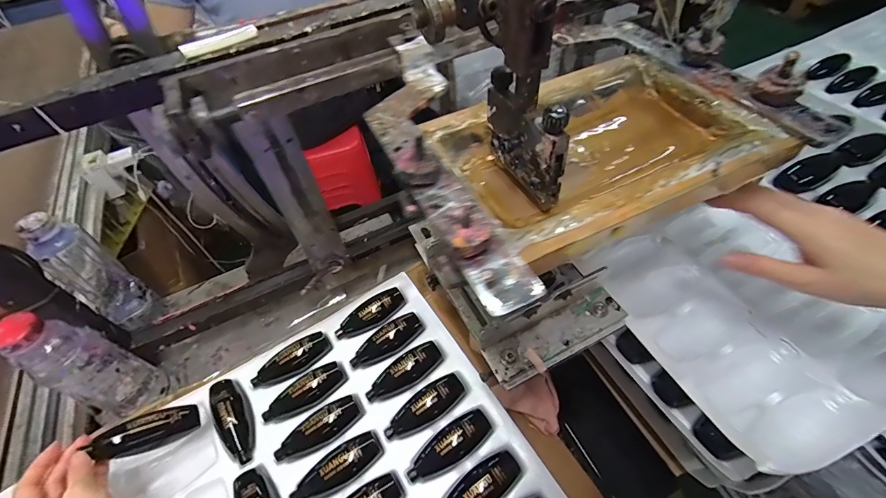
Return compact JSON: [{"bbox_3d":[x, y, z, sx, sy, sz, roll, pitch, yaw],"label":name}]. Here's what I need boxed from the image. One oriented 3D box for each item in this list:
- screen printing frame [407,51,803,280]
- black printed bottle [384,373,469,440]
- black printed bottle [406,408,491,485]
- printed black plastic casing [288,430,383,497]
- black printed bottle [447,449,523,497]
[{"bbox_3d":[0.121,-0.077,0.312,0.224,0.033,0.166,-23,54,-12],"label":"screen printing frame"},{"bbox_3d":[-0.022,0.178,0.452,0.099,0.026,0.038,-31,56,-18],"label":"black printed bottle"},{"bbox_3d":[0.006,0.214,0.426,0.099,0.026,0.036,-32,70,-14],"label":"black printed bottle"},{"bbox_3d":[-0.117,0.232,0.423,0.100,0.021,0.038,-26,54,-15],"label":"printed black plastic casing"},{"bbox_3d":[0.034,0.244,0.400,0.099,0.026,0.037,-33,56,-19],"label":"black printed bottle"}]

